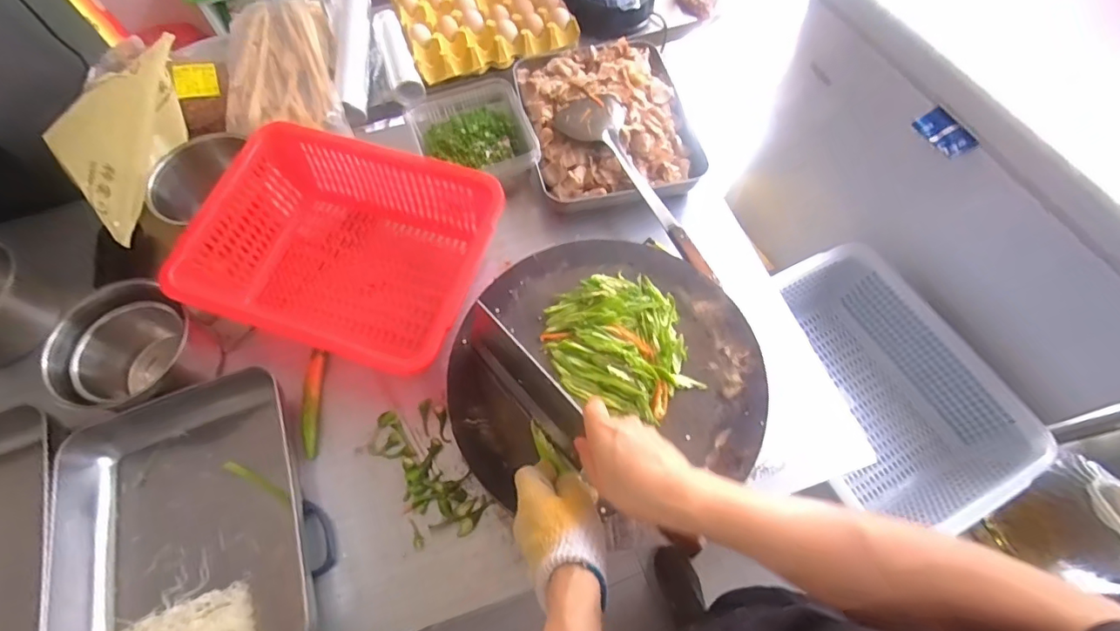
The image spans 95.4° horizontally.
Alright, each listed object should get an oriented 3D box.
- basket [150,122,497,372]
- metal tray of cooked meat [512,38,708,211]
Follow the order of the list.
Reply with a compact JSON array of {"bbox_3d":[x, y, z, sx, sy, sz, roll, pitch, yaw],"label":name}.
[{"bbox_3d":[-0.256,-0.071,0.626,0.333,0.119,0.249,17,65,9],"label":"basket"},{"bbox_3d":[0.071,-0.289,0.753,0.235,0.075,0.301,-12,64,-5],"label":"metal tray of cooked meat"}]

